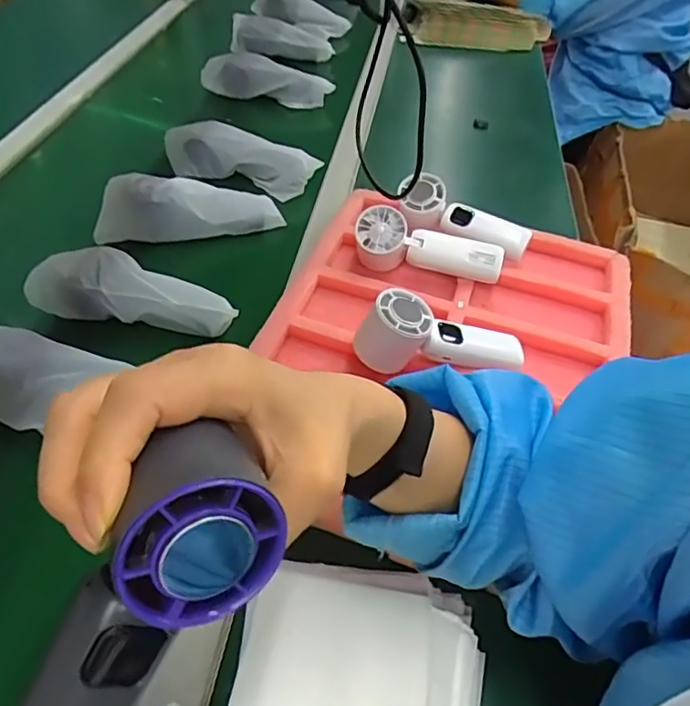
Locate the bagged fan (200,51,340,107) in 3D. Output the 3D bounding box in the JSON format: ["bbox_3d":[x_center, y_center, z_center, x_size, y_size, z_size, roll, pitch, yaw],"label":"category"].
[{"bbox_3d":[-0.124,-0.437,0.937,0.204,0.058,0.037,8,47,1],"label":"bagged fan"}]

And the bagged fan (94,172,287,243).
[{"bbox_3d":[-0.179,-0.173,0.676,0.204,0.051,0.059,-5,48,-11],"label":"bagged fan"}]

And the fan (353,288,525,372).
[{"bbox_3d":[0.090,-0.016,0.528,0.159,0.066,0.047,-1,47,-8],"label":"fan"}]

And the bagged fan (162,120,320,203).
[{"bbox_3d":[-0.135,-0.259,0.776,0.197,0.067,0.046,8,47,1],"label":"bagged fan"}]

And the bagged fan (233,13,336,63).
[{"bbox_3d":[-0.111,-0.564,1.043,0.174,0.059,0.049,5,47,-1],"label":"bagged fan"}]

